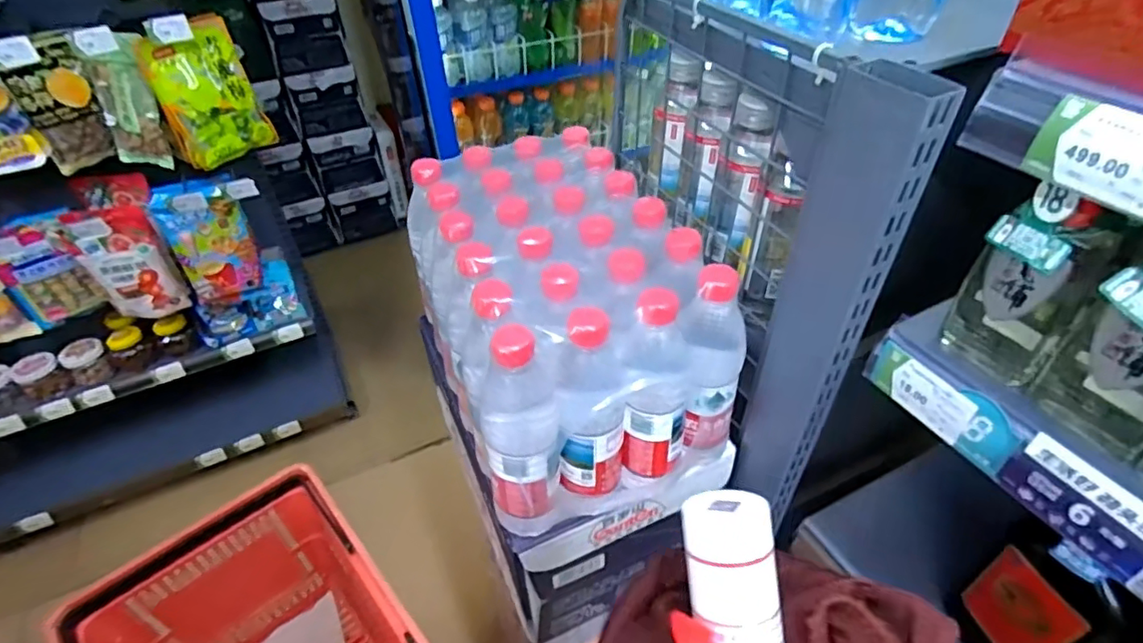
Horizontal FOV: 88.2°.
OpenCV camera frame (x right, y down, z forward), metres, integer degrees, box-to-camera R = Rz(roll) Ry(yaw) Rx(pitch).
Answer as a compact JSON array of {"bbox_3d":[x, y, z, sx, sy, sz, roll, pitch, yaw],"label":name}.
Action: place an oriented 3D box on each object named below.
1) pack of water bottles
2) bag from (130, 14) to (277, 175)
[{"bbox_3d":[-0.009,-0.011,0.627,0.250,0.227,0.357,-17,44,-15],"label":"pack of water bottles"},{"bbox_3d":[-0.722,-0.448,1.176,0.184,0.245,0.092,-25,46,-22],"label":"bag"}]

